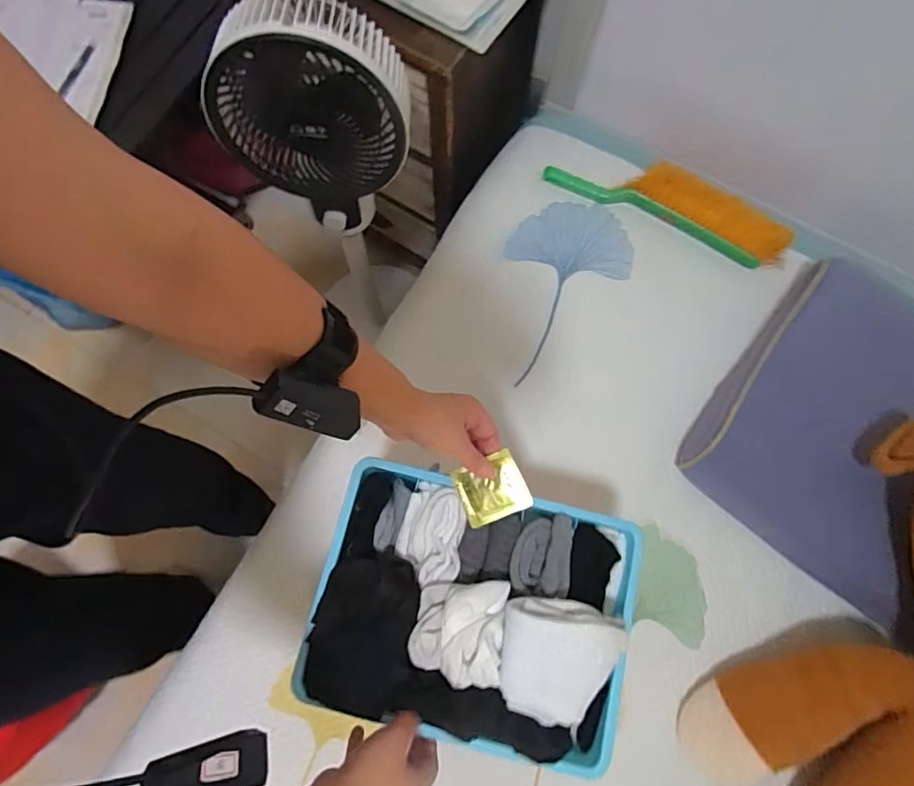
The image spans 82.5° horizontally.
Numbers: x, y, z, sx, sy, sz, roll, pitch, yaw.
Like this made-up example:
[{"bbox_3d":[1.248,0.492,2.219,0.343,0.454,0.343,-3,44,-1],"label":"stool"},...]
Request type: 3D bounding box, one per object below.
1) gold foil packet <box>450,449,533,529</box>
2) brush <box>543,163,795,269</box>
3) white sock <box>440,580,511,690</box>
[{"bbox_3d":[0.034,0.096,0.515,0.066,0.008,0.059,-23,79,6],"label":"gold foil packet"},{"bbox_3d":[0.306,-0.279,0.766,0.361,0.062,0.075,29,77,7],"label":"brush"},{"bbox_3d":[0.014,0.222,0.478,0.058,0.027,0.093,9,76,2],"label":"white sock"}]

